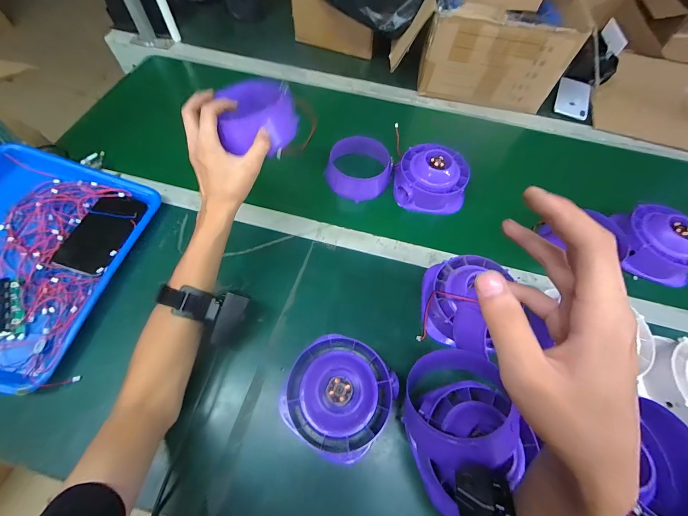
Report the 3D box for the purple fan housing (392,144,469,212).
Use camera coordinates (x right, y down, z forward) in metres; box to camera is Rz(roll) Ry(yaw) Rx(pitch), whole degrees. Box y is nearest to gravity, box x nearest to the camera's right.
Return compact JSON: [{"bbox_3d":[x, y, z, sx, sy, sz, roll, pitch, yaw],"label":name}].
[{"bbox_3d":[0.170,-0.160,0.563,0.134,0.076,0.125,8,62,2],"label":"purple fan housing"}]

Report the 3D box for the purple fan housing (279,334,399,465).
[{"bbox_3d":[-0.006,0.172,0.369,0.124,0.069,0.125,1,62,-2],"label":"purple fan housing"}]

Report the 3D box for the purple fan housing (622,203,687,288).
[{"bbox_3d":[0.555,-0.024,0.505,0.122,0.066,0.129,-35,69,-19],"label":"purple fan housing"}]

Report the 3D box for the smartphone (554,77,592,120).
[{"bbox_3d":[0.571,-0.401,0.724,0.076,0.008,0.135,21,68,11],"label":"smartphone"}]

